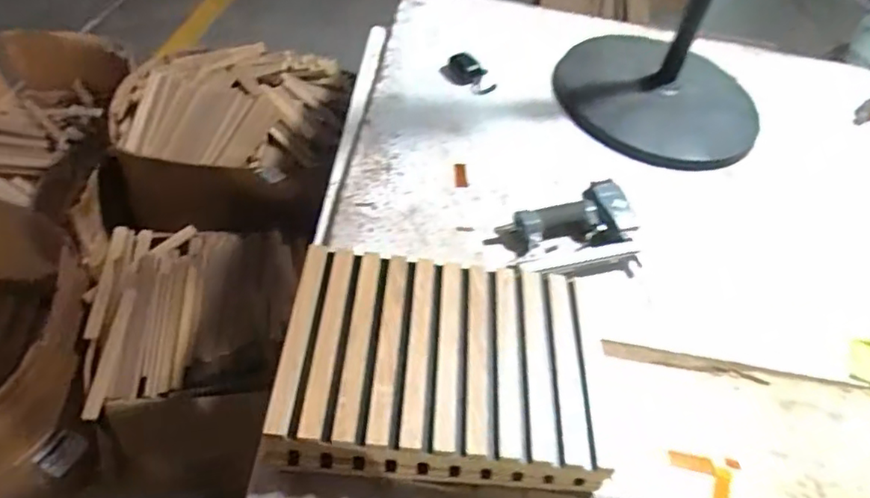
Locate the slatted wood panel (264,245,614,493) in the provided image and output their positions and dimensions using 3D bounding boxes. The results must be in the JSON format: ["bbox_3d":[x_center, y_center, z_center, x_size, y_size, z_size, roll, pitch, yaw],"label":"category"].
[{"bbox_3d":[0.015,0.123,0.654,0.346,0.071,0.241,7,50,-3],"label":"slatted wood panel"}]

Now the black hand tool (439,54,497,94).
[{"bbox_3d":[0.056,-0.309,1.048,0.057,0.030,0.106,-17,55,-22],"label":"black hand tool"}]

